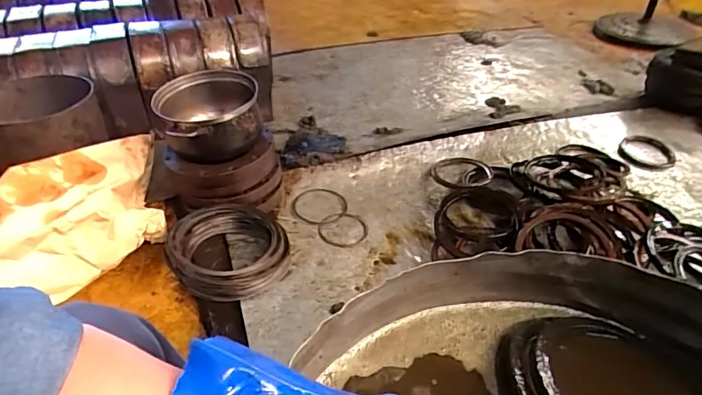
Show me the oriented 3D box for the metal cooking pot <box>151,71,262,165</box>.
[{"bbox_3d":[-0.287,-0.169,0.985,0.190,0.109,0.191,-14,40,-17],"label":"metal cooking pot"}]

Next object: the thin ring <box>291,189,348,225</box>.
[{"bbox_3d":[-0.070,0.022,1.089,0.125,0.009,0.115,1,40,-1],"label":"thin ring"}]

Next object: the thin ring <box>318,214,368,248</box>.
[{"bbox_3d":[-0.017,0.070,1.038,0.107,0.013,0.097,1,38,2],"label":"thin ring"}]

